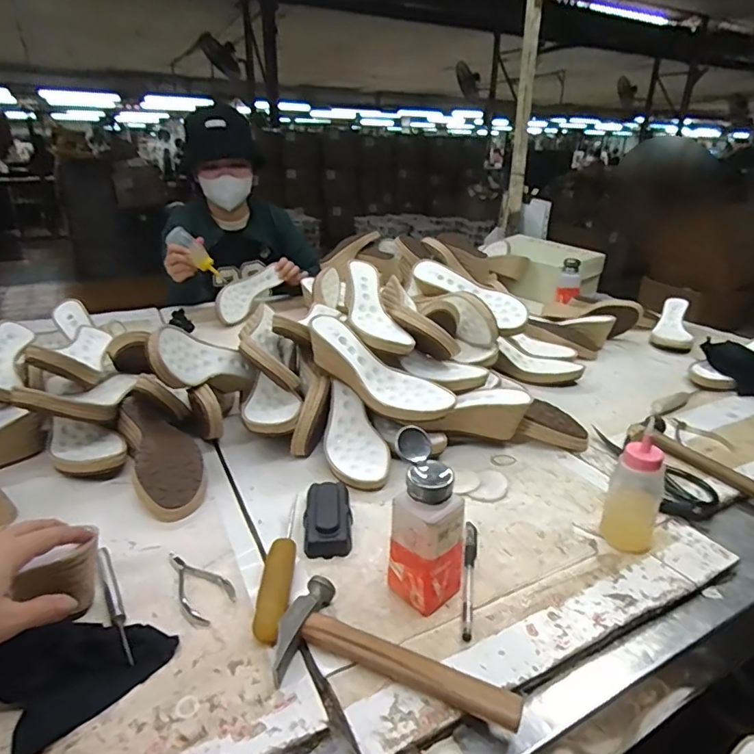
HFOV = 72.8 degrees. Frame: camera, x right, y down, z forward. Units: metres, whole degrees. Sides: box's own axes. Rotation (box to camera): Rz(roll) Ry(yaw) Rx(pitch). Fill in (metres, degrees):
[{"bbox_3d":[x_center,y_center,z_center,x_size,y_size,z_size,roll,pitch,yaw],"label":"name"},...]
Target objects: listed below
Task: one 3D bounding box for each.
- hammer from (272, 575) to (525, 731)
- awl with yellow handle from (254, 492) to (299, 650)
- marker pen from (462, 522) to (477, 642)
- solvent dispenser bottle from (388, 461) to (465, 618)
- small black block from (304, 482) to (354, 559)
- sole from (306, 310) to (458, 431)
[{"bbox_3d":[0.018,0.230,0.420,0.195,0.022,0.085,12,28,15],"label":"hammer"},{"bbox_3d":[-0.096,0.181,0.515,0.029,0.027,0.187,2,27,-3],"label":"awl with yellow handle"},{"bbox_3d":[0.092,0.195,0.505,0.013,0.008,0.147,8,27,8],"label":"marker pen"},{"bbox_3d":[0.044,0.145,0.464,0.048,0.137,0.057,-22,34,-40],"label":"solvent dispenser bottle"},{"bbox_3d":[-0.054,0.157,0.575,0.051,0.022,0.107,2,27,-4],"label":"small black block"},{"bbox_3d":[-0.008,0.001,0.720,0.230,0.068,0.075,34,35,12],"label":"sole"}]

